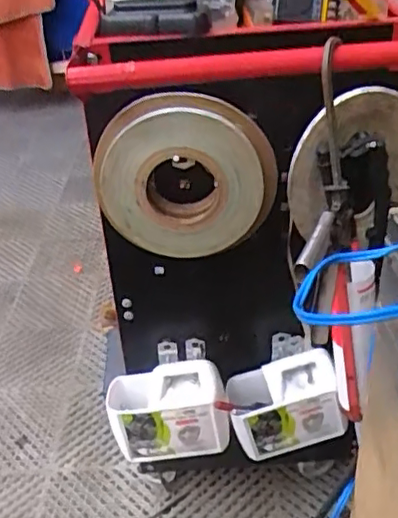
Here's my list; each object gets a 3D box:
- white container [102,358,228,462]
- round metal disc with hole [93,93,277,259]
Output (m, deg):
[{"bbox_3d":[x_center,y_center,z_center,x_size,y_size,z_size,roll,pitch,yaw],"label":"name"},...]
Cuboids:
[{"bbox_3d":[-0.042,0.195,0.811,0.153,0.123,0.076,-4,34,2],"label":"white container"},{"bbox_3d":[-0.016,-0.086,0.645,0.183,0.165,0.053,4,35,14],"label":"round metal disc with hole"}]

